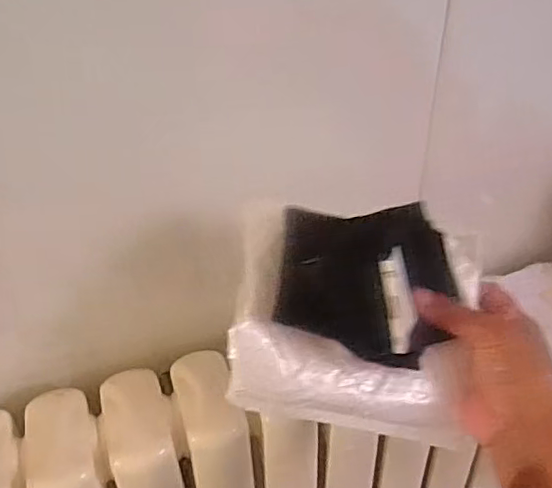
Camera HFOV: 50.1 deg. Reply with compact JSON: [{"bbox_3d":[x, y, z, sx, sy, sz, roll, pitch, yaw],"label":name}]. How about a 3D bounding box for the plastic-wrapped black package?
[{"bbox_3d":[0.053,0.045,0.371,0.157,0.136,0.029,12,-5,-11],"label":"plastic-wrapped black package"}]

